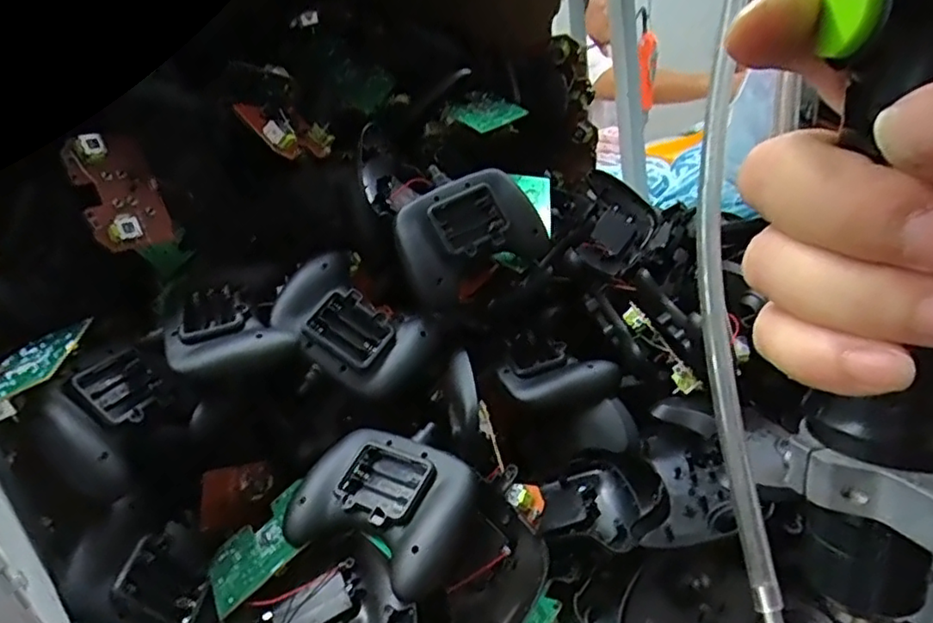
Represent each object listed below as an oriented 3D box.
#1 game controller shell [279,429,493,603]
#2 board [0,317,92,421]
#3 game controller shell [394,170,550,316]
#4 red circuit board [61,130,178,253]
[{"bbox_3d":[-0.050,0.121,0.392,0.115,0.034,0.085,6,31,28],"label":"game controller shell"},{"bbox_3d":[-0.264,0.036,0.382,0.050,0.015,0.084,-20,27,-4],"label":"board"},{"bbox_3d":[0.002,-0.057,0.486,0.111,0.090,0.033,-30,3,-20],"label":"game controller shell"},{"bbox_3d":[-0.260,-0.091,0.469,0.014,0.088,0.058,-23,12,49],"label":"red circuit board"}]

